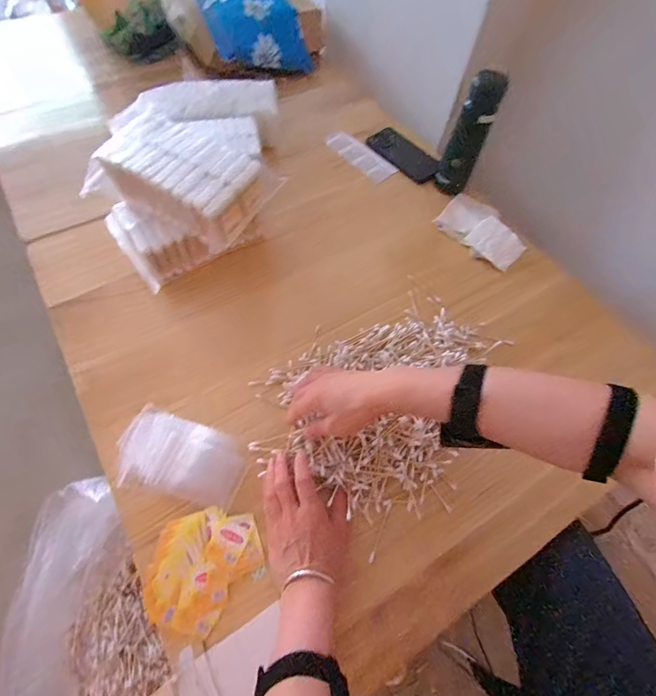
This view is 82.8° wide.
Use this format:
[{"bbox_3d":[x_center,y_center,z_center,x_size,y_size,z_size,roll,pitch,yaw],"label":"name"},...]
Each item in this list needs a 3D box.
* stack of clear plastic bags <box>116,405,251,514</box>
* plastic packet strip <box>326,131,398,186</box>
[{"bbox_3d":[-0.182,0.136,0.463,0.160,0.023,0.087,19,63,6],"label":"stack of clear plastic bags"},{"bbox_3d":[0.063,-0.370,0.717,0.052,0.004,0.145,-43,77,-9],"label":"plastic packet strip"}]

